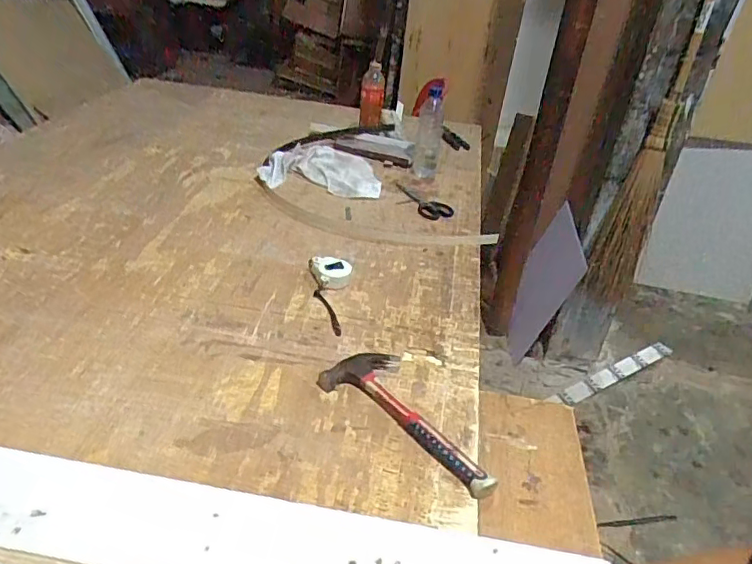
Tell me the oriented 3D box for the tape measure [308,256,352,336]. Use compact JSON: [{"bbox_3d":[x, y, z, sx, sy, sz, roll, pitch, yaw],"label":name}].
[{"bbox_3d":[-0.082,0.015,0.978,0.075,0.024,0.201,2,33,-4],"label":"tape measure"}]

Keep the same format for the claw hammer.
[{"bbox_3d":[0.056,0.176,0.763,0.282,0.023,0.107,28,39,32],"label":"claw hammer"}]

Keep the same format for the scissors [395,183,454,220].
[{"bbox_3d":[0.097,-0.190,1.347,0.182,0.016,0.097,26,38,29],"label":"scissors"}]

